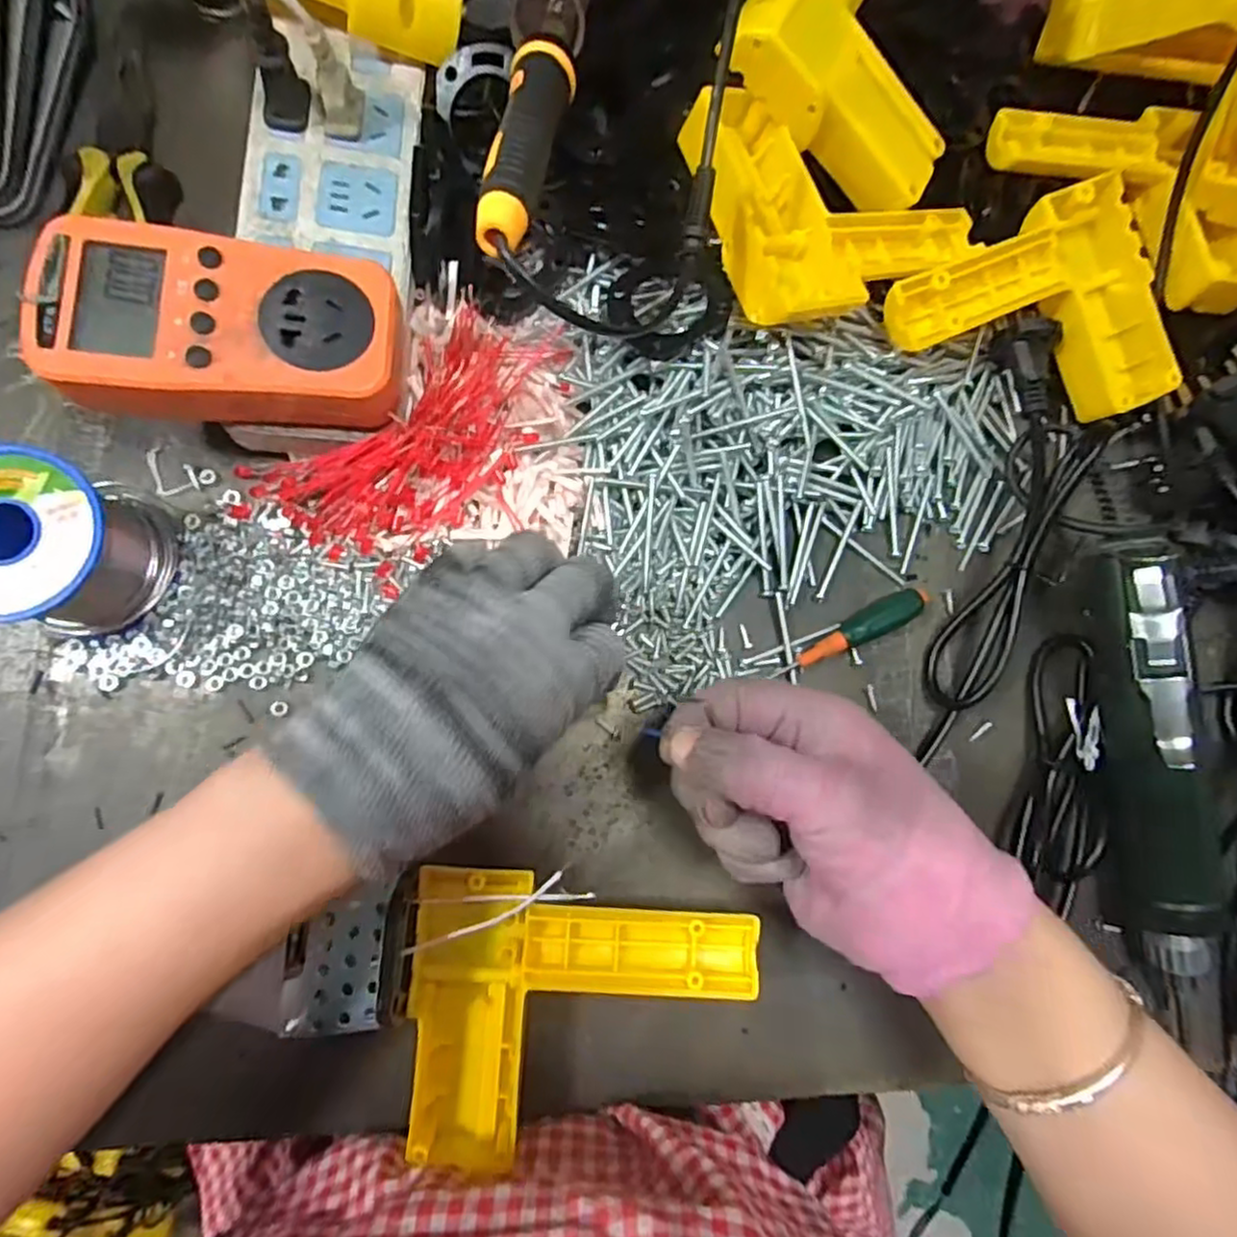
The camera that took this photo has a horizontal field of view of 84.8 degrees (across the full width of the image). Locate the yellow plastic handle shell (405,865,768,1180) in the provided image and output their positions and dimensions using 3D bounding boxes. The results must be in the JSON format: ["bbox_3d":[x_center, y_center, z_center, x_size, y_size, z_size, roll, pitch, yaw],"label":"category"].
[{"bbox_3d":[-0.019,0.173,0.294,0.143,0.033,0.117,7,82,-7],"label":"yellow plastic handle shell"}]

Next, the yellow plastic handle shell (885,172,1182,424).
[{"bbox_3d":[0.210,-0.150,0.344,0.147,0.026,0.112,-21,86,-10],"label":"yellow plastic handle shell"}]

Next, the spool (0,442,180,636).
[{"bbox_3d":[-0.229,-0.029,0.273,0.062,0.059,0.067,1,82,-8],"label":"spool"}]

